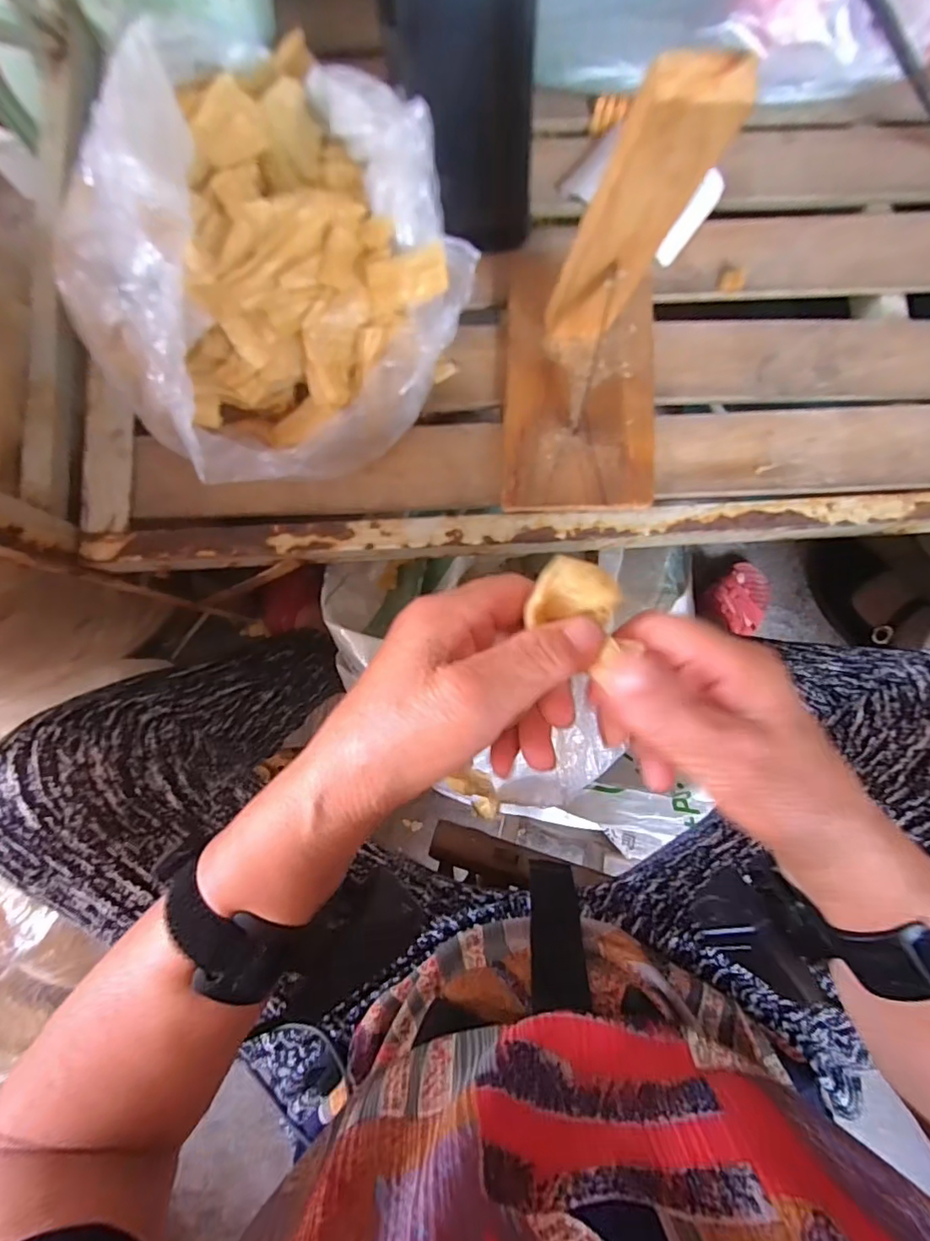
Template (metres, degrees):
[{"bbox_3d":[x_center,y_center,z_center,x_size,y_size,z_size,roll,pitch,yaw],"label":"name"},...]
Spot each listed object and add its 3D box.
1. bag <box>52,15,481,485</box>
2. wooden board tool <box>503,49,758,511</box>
[{"bbox_3d":[-0.132,-0.230,0.327,0.258,0.106,0.243,41,85,4],"label":"bag"},{"bbox_3d":[0.078,-0.167,0.287,0.102,0.185,0.165,1,83,0],"label":"wooden board tool"}]

